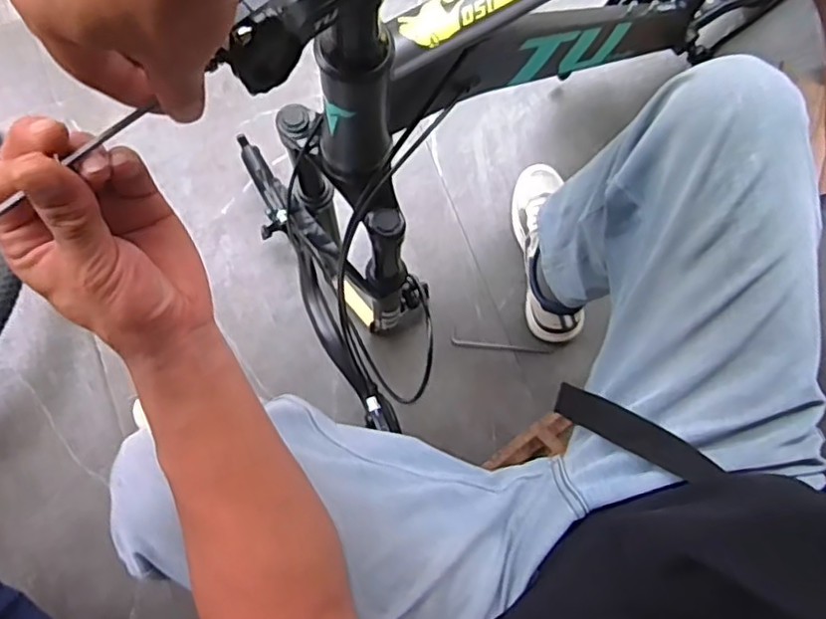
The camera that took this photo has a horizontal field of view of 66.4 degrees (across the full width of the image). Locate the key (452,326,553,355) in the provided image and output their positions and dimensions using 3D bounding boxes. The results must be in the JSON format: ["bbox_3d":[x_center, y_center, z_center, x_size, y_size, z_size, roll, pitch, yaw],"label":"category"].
[{"bbox_3d":[0.137,0.057,0.985,0.154,0.007,0.023,12,79,1],"label":"key"}]

